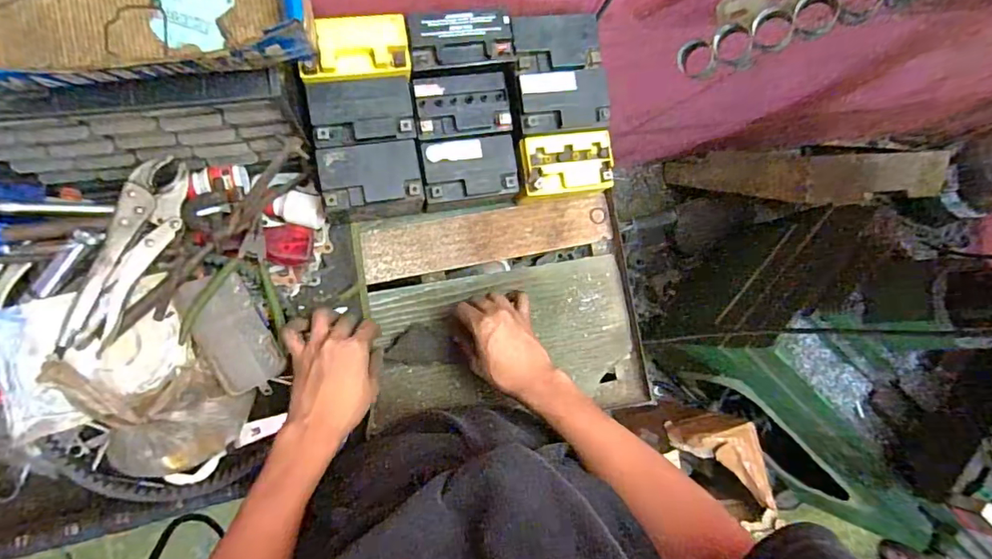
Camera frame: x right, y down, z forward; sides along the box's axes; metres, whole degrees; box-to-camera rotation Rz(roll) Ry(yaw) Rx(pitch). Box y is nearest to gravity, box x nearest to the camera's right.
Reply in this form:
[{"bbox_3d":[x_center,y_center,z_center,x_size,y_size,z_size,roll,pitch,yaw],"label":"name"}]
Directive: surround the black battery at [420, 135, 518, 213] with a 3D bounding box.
[{"bbox_3d":[-0.034,-0.124,0.645,0.119,0.096,0.079,-9,87,-9],"label":"black battery"}]

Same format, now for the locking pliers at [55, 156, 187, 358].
[{"bbox_3d":[-0.370,-0.024,0.525,0.053,0.021,0.205,17,83,-7],"label":"locking pliers"}]

